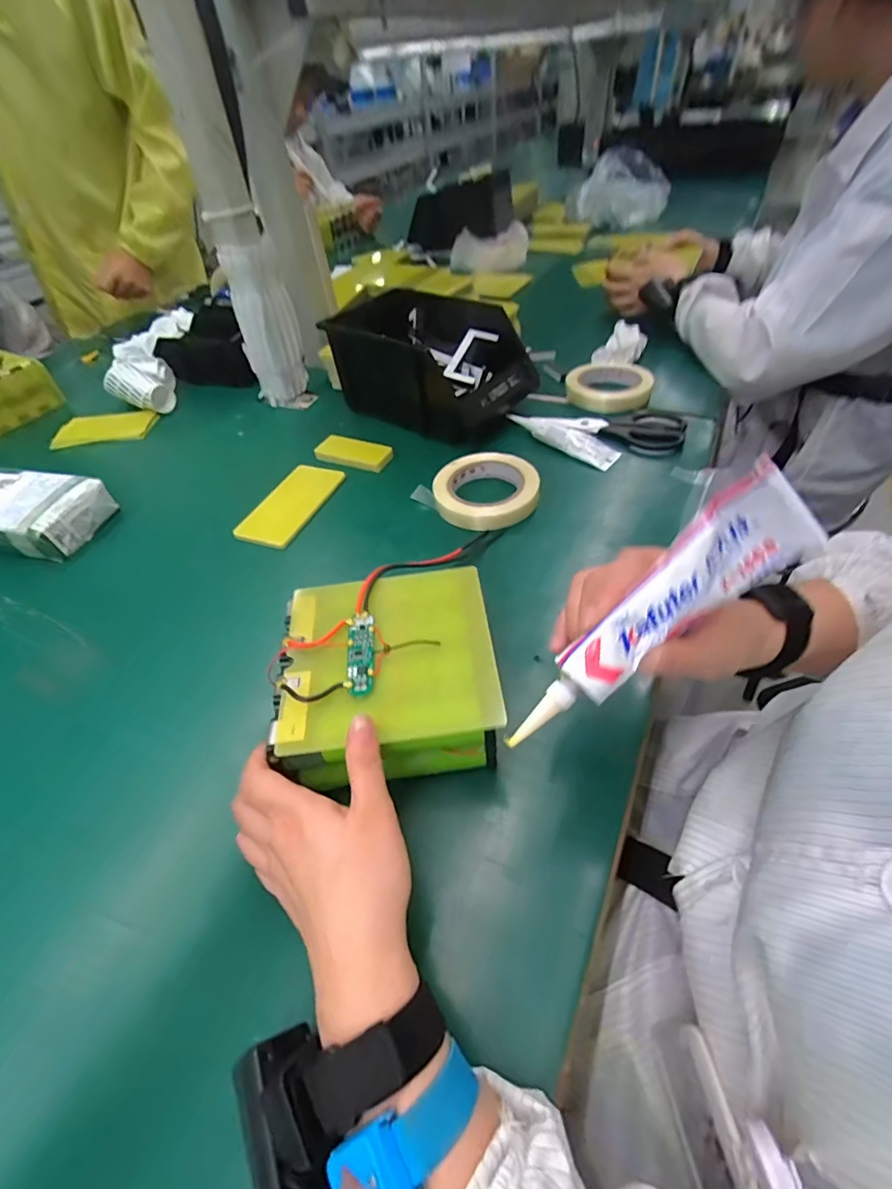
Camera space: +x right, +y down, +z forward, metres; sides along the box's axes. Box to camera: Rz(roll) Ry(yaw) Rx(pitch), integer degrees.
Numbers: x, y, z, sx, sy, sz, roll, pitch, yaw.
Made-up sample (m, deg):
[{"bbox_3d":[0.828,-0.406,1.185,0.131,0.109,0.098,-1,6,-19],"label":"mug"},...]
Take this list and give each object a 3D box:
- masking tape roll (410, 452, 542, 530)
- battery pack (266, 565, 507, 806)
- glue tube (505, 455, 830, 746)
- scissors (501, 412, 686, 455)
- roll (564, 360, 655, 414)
[{"bbox_3d":[0.043,-0.118,0.549,0.118,0.019,0.121,-3,47,4],"label":"masking tape roll"},{"bbox_3d":[-0.040,0.057,0.355,0.147,0.060,0.149,-11,47,-4],"label":"battery pack"},{"bbox_3d":[0.099,0.013,0.241,0.170,0.039,0.033,-43,51,6],"label":"glue tube"},{"bbox_3d":[0.194,-0.222,0.635,0.206,0.014,0.086,18,52,21],"label":"scissors"},{"bbox_3d":[0.228,-0.302,0.699,0.114,0.021,0.138,3,48,9],"label":"roll"}]

